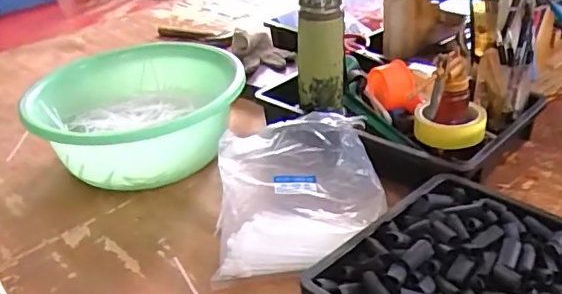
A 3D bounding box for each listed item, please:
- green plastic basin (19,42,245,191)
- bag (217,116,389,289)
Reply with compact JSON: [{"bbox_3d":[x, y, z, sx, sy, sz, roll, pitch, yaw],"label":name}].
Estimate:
[{"bbox_3d":[-0.205,-0.053,0.856,0.287,0.122,0.318,-1,30,9],"label":"green plastic basin"},{"bbox_3d":[0.020,0.054,0.693,0.202,0.078,0.226,-5,30,4],"label":"bag"}]

